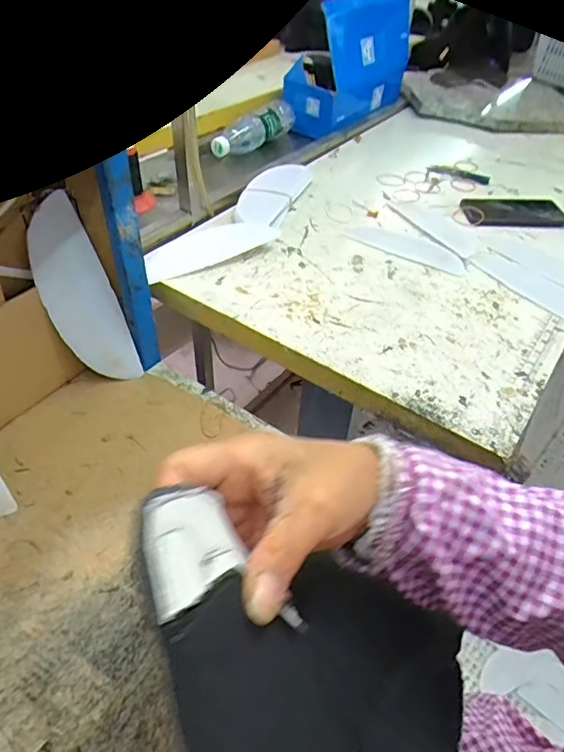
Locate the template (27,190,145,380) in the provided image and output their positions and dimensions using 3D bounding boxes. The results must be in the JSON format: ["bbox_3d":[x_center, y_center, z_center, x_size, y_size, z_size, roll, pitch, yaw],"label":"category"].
[{"bbox_3d":[-0.237,-0.091,0.617,0.076,0.223,0.007,-27,27,-17],"label":"template"}]

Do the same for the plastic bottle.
[{"bbox_3d":[-0.056,-0.497,1.059,0.058,0.055,0.232,30,49,24],"label":"plastic bottle"}]

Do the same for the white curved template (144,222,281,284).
[{"bbox_3d":[-0.113,-0.192,0.774,0.205,0.011,0.098,-29,49,-23],"label":"white curved template"}]

